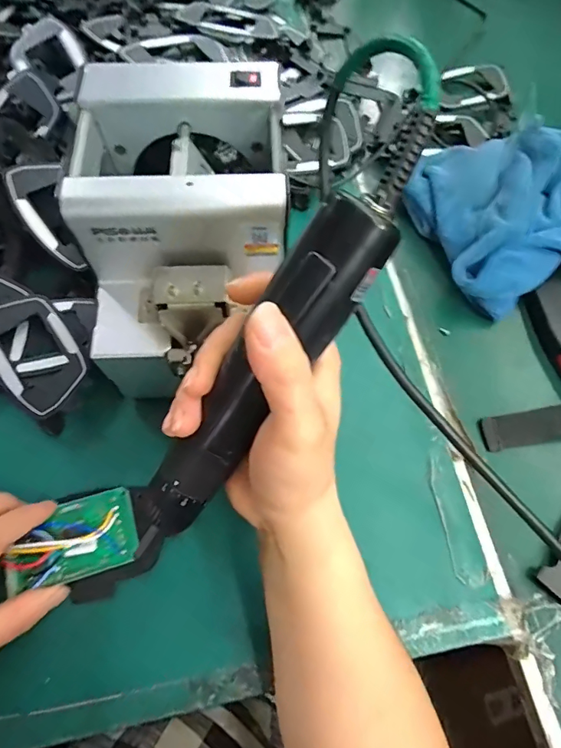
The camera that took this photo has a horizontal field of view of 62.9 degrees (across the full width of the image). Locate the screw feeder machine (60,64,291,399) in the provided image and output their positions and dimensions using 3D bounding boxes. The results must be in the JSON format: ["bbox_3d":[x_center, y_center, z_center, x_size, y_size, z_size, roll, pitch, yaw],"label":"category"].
[{"bbox_3d":[-0.062,-0.099,0.320,0.131,0.128,0.205,-1,67,-1],"label":"screw feeder machine"}]

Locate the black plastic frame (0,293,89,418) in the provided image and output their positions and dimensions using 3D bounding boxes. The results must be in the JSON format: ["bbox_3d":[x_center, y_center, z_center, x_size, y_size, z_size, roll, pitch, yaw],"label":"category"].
[{"bbox_3d":[-0.188,-0.017,0.348,0.061,0.012,0.097,-34,72,-14],"label":"black plastic frame"}]

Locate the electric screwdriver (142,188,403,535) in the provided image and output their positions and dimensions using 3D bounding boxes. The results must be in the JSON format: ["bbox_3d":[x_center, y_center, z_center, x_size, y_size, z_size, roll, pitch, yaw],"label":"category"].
[{"bbox_3d":[-0.015,0.007,0.218,0.033,0.029,0.190,41,113,16],"label":"electric screwdriver"}]

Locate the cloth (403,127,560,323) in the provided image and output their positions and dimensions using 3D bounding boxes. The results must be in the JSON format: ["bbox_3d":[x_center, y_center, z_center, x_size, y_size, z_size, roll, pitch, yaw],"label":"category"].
[{"bbox_3d":[0.237,-0.160,0.402,0.244,0.059,0.146,-24,70,-10],"label":"cloth"}]

